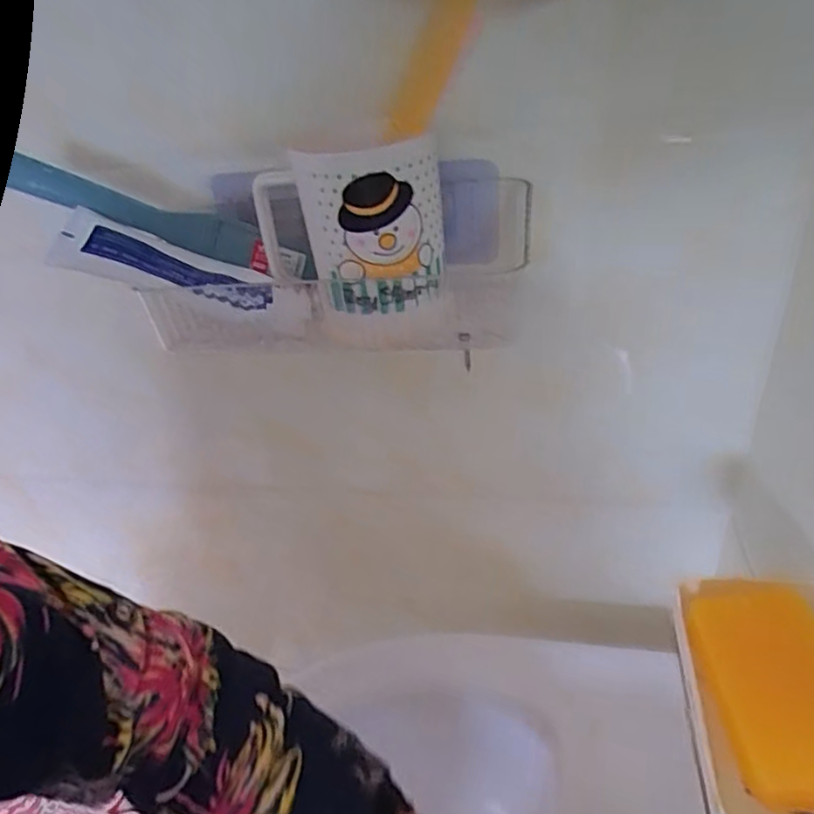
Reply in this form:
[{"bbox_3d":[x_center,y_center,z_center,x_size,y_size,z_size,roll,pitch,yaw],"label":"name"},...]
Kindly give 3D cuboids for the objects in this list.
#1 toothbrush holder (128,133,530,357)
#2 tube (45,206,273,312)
[{"bbox_3d":[-0.042,-0.106,0.385,0.228,0.110,0.096,0,36,9],"label":"toothbrush holder"},{"bbox_3d":[-0.149,-0.088,0.384,0.144,0.028,0.040,16,37,0],"label":"tube"}]

